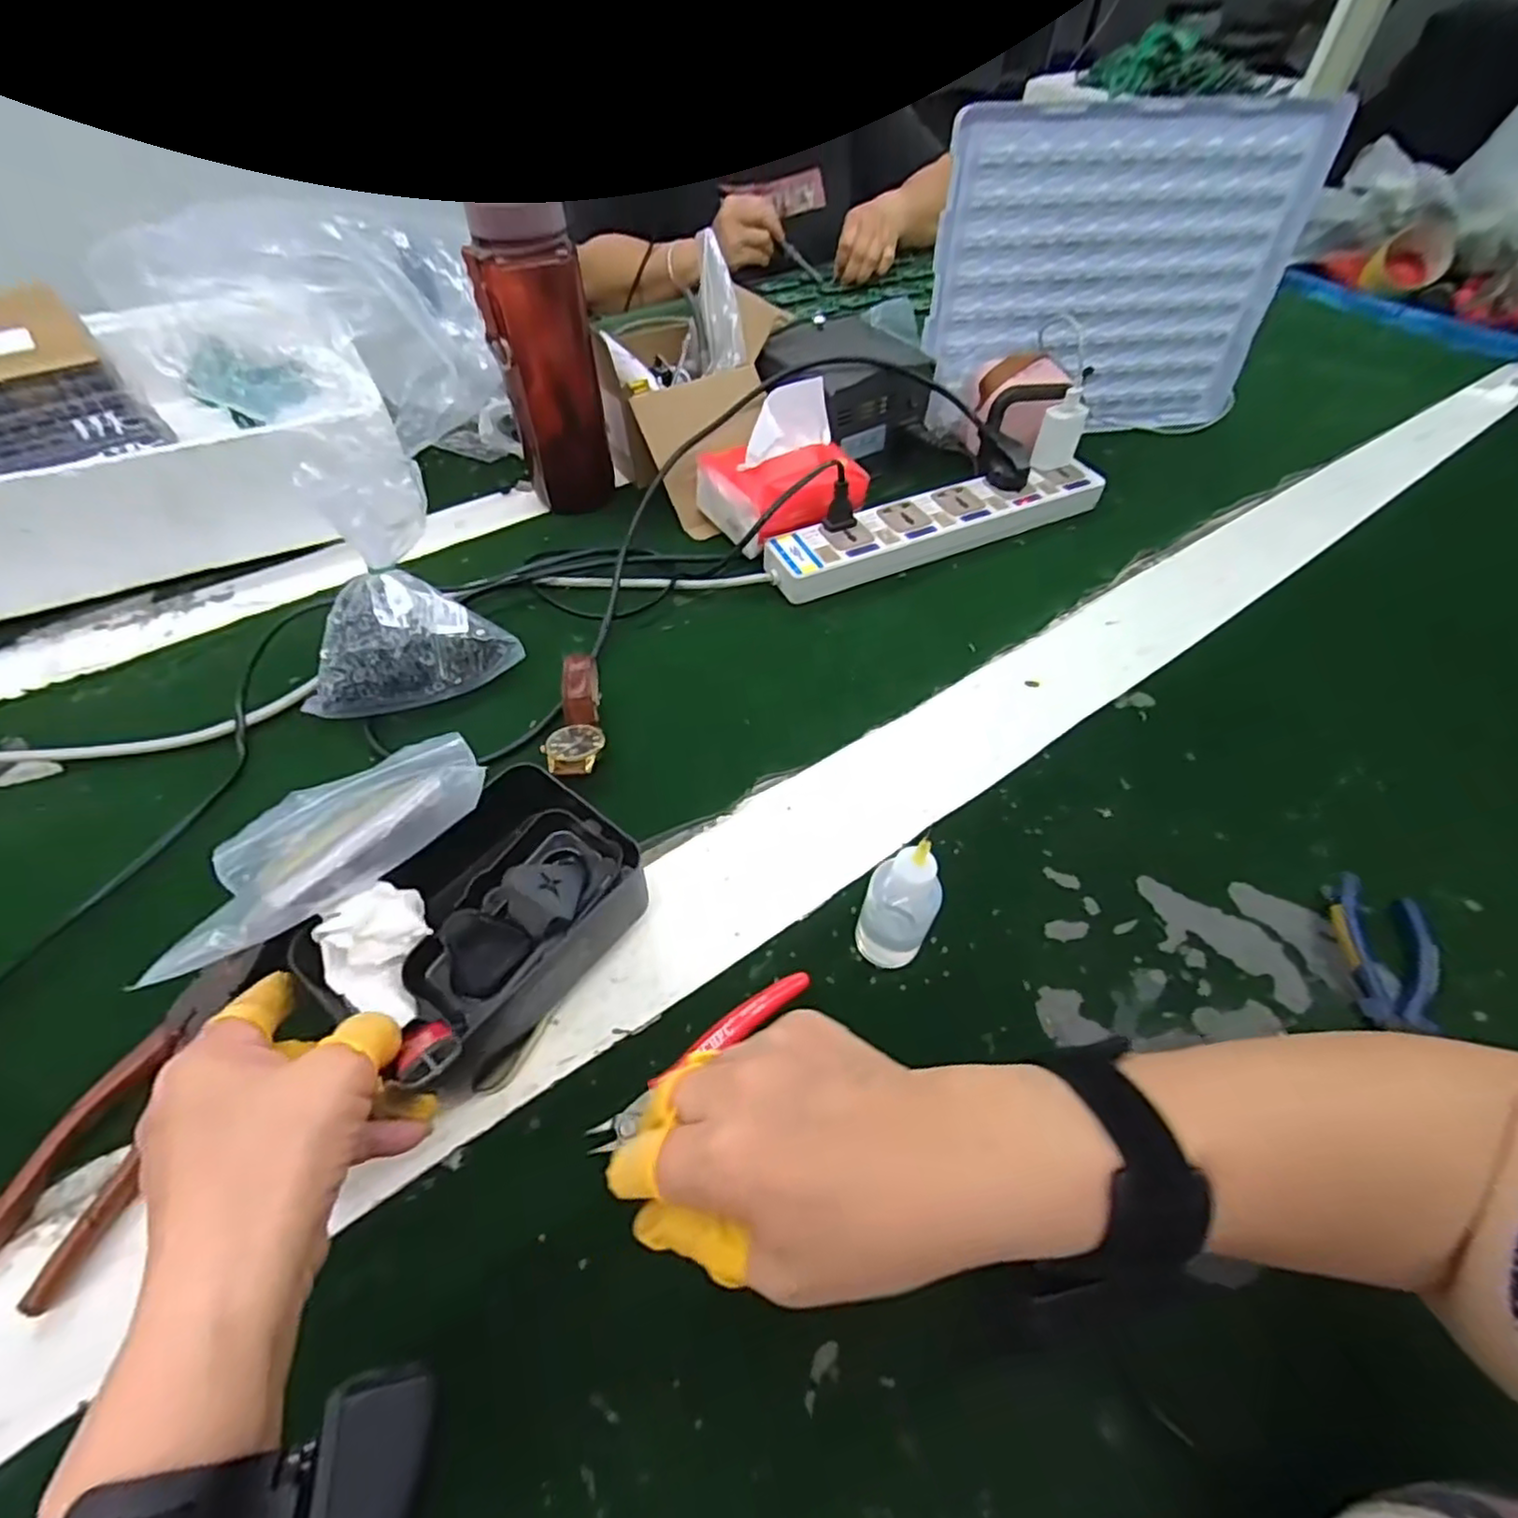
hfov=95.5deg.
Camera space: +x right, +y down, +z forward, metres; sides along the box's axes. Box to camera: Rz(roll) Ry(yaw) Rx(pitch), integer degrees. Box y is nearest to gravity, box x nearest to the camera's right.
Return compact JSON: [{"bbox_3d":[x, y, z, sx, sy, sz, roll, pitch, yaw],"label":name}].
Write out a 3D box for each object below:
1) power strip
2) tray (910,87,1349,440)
[{"bbox_3d":[0.158,-0.204,0.602,0.316,0.034,0.064,-22,56,-17],"label":"power strip"},{"bbox_3d":[0.330,-0.444,0.641,0.335,0.251,0.036,-6,44,-7],"label":"tray"}]

